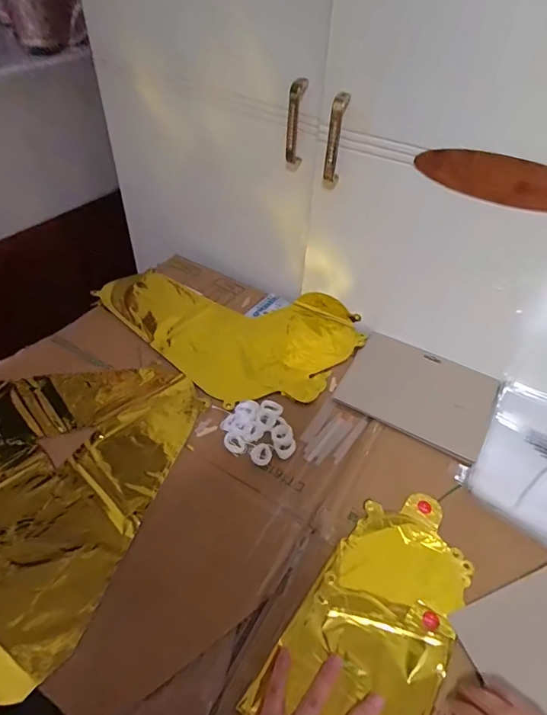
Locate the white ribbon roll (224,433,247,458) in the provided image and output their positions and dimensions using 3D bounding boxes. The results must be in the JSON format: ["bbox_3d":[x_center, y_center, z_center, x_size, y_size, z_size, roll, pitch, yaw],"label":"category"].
[{"bbox_3d":[-0.047,0.105,0.541,0.030,0.008,0.020,31,51,25],"label":"white ribbon roll"}]

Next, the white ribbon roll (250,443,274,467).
[{"bbox_3d":[-0.014,0.116,0.532,0.025,0.007,0.025,2,45,-2],"label":"white ribbon roll"}]

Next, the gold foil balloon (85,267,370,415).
[{"bbox_3d":[-0.074,-0.071,0.706,0.396,0.021,0.254,34,52,27],"label":"gold foil balloon"}]

